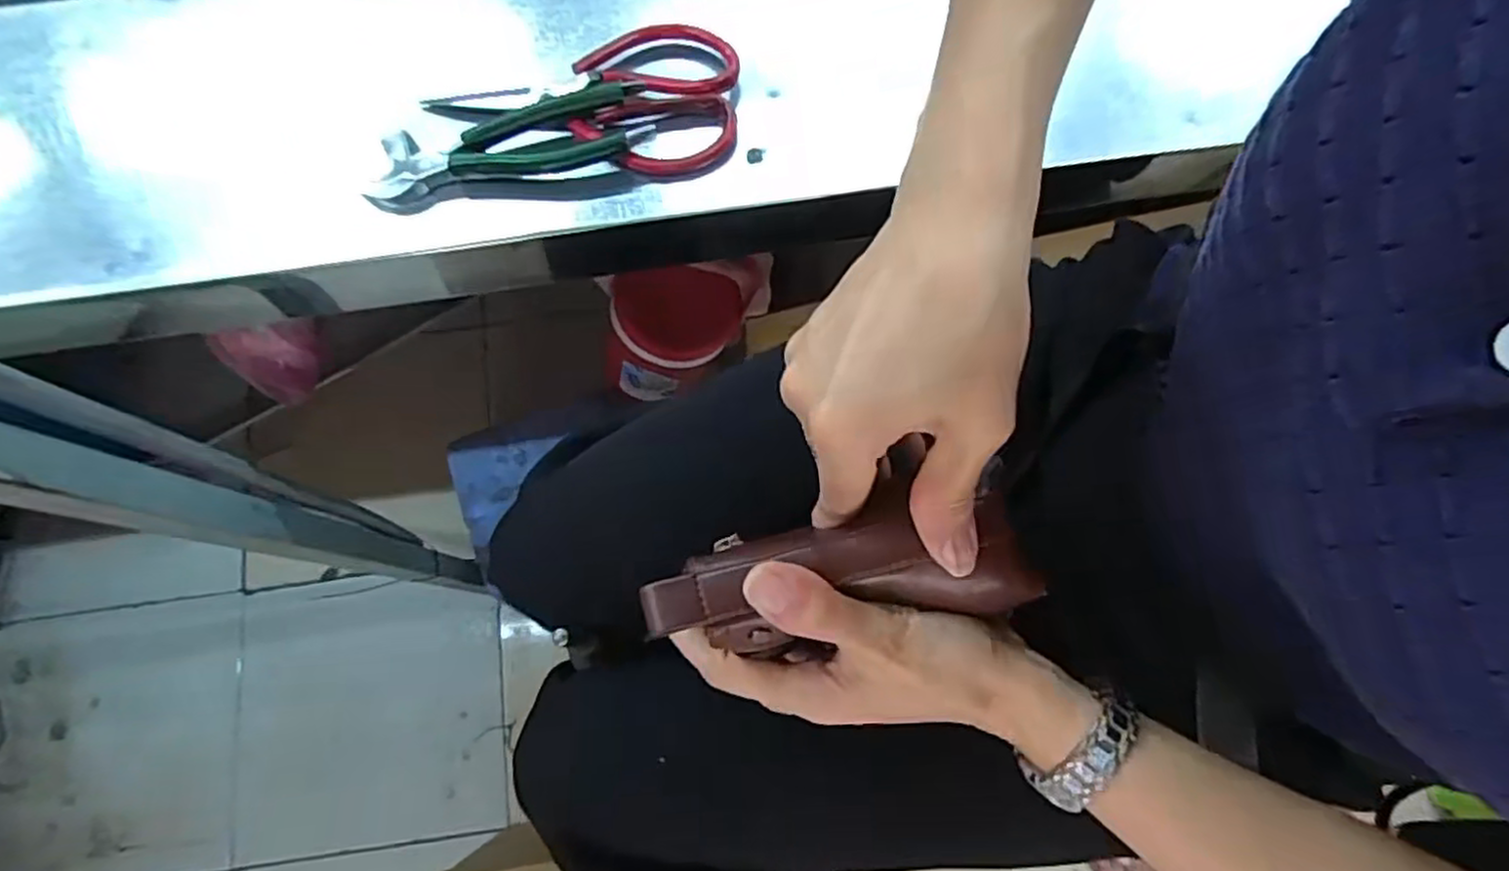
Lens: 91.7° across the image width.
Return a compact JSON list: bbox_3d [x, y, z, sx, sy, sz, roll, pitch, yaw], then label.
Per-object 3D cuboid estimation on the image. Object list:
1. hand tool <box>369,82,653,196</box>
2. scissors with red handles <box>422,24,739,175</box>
[{"bbox_3d":[-0.156,-0.183,0.462,0.178,0.024,0.049,-13,77,-3],"label":"hand tool"},{"bbox_3d":[-0.111,-0.217,0.473,0.196,0.024,0.102,-2,76,-1],"label":"scissors with red handles"}]

